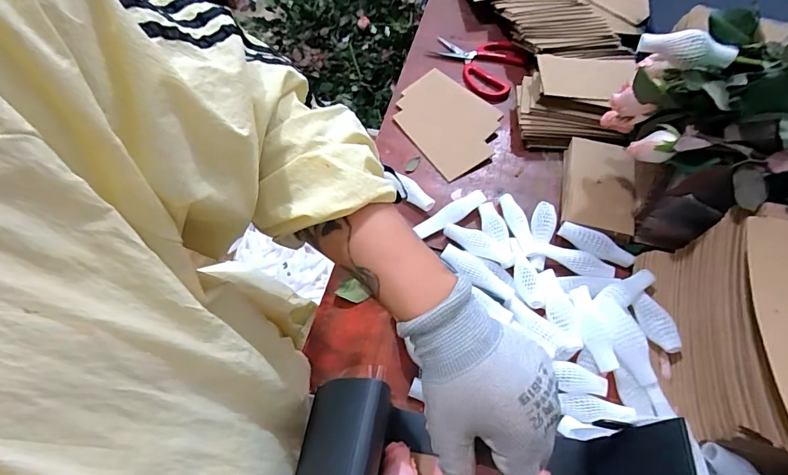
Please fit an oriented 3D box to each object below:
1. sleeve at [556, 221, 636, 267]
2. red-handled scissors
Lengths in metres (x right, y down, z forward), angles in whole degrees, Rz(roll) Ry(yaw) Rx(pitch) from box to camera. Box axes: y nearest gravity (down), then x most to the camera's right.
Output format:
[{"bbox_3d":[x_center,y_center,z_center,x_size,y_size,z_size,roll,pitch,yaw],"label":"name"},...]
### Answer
[{"bbox_3d":[0.240,0.008,0.493,0.090,0.014,0.026,19,63,9],"label":"sleeve"},{"bbox_3d":[0.126,-0.279,0.670,0.148,0.022,0.117,25,64,12],"label":"red-handled scissors"}]

